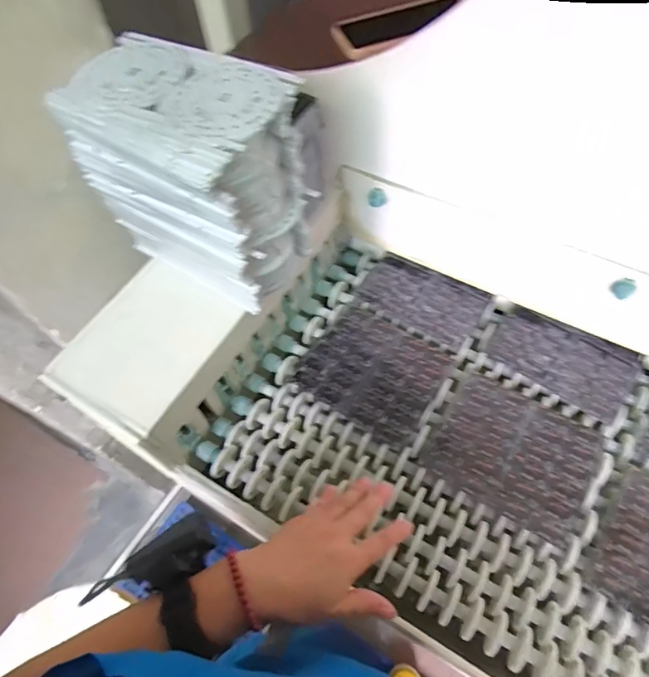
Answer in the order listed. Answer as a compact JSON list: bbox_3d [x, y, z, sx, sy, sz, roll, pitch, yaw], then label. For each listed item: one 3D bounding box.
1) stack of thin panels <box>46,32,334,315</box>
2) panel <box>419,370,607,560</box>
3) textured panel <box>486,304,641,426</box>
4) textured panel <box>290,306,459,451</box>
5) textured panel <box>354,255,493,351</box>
[{"bbox_3d":[-0.132,-0.168,0.499,0.208,0.204,0.134,26,63,19],"label":"stack of thin panels"},{"bbox_3d":[0.221,0.134,0.547,0.170,0.012,0.150,27,63,20],"label":"panel"},{"bbox_3d":[0.306,0.023,0.609,0.176,0.010,0.101,32,65,22],"label":"textured panel"},{"bbox_3d":[0.065,0.041,0.617,0.169,0.012,0.156,26,63,19],"label":"textured panel"},{"bbox_3d":[0.140,-0.059,0.676,0.170,0.014,0.102,29,64,21],"label":"textured panel"}]

